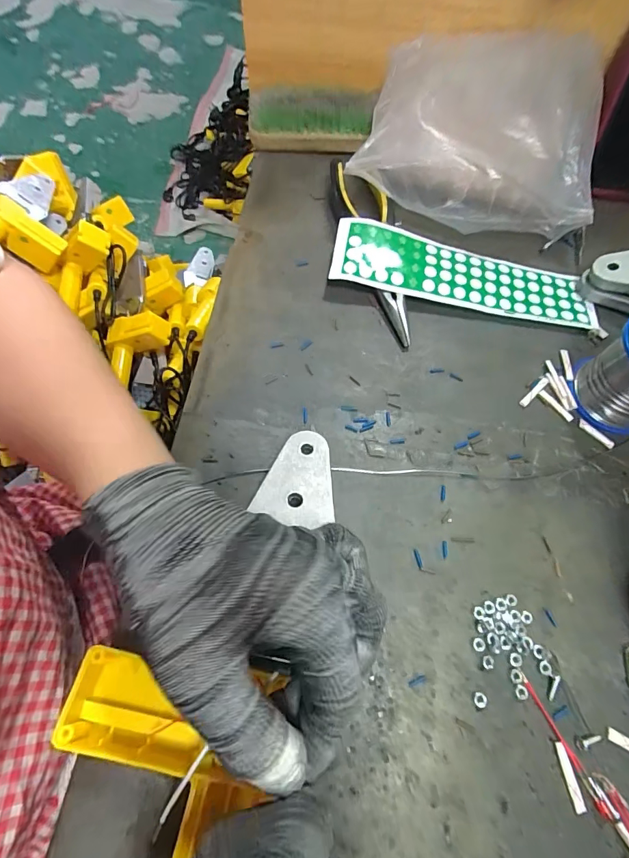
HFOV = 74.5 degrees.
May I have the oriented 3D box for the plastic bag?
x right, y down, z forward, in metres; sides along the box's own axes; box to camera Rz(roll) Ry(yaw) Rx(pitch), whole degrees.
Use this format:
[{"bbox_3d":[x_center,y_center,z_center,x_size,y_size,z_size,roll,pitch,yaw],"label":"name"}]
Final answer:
[{"bbox_3d":[0.137,-0.250,0.356,0.198,0.089,0.131,7,66,1],"label":"plastic bag"}]

